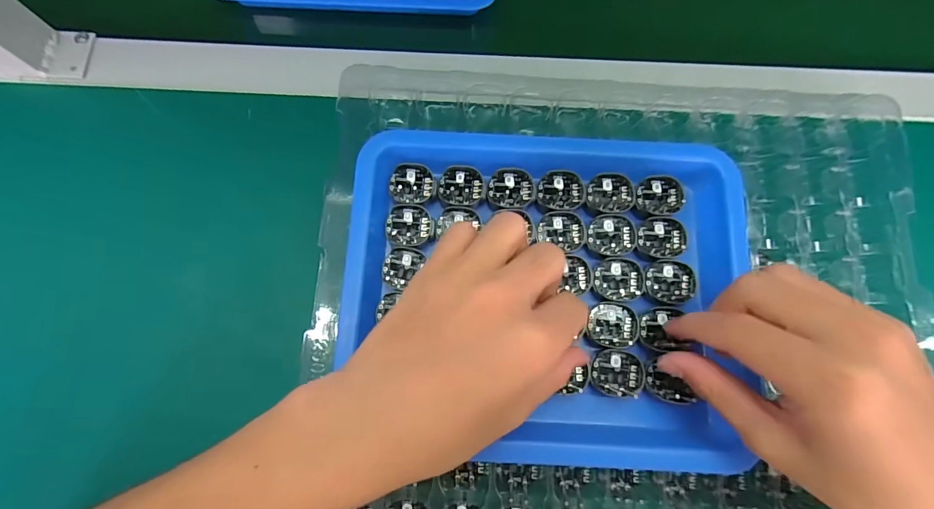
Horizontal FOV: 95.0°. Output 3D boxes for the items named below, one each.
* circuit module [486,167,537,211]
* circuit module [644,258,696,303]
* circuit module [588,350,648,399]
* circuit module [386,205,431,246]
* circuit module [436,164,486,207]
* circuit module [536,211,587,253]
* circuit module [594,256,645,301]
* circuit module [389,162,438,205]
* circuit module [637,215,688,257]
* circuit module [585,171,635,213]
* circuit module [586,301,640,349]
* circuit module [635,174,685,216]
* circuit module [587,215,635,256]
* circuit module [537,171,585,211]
[{"bbox_3d":[0.026,-0.040,0.256,0.029,0.004,0.024,-5,76,-2],"label":"circuit module"},{"bbox_3d":[0.119,0.016,0.249,0.032,0.008,0.026,-9,76,-3],"label":"circuit module"},{"bbox_3d":[0.083,0.065,0.233,0.030,0.004,0.026,6,76,1],"label":"circuit module"},{"bbox_3d":[-0.035,-0.017,0.252,0.026,0.004,0.024,2,76,0],"label":"circuit module"},{"bbox_3d":[-0.003,-0.041,0.256,0.027,0.004,0.025,2,76,0],"label":"circuit module"},{"bbox_3d":[0.056,-0.014,0.251,0.028,0.004,0.022,8,76,1],"label":"circuit module"},{"bbox_3d":[0.088,0.013,0.245,0.028,0.004,0.024,-2,76,-1],"label":"circuit module"},{"bbox_3d":[-0.033,-0.043,0.256,0.028,0.004,0.025,1,76,0],"label":"circuit module"},{"bbox_3d":[0.115,-0.011,0.251,0.028,0.004,0.024,-2,76,-1],"label":"circuit module"},{"bbox_3d":[0.086,-0.037,0.256,0.028,0.004,0.024,-7,76,-2],"label":"circuit module"},{"bbox_3d":[0.083,0.040,0.241,0.027,0.004,0.025,0,76,-1],"label":"circuit module"},{"bbox_3d":[0.116,-0.036,0.256,0.028,0.004,0.024,-6,76,-2],"label":"circuit module"},{"bbox_3d":[0.085,-0.012,0.251,0.028,0.004,0.024,0,76,-1],"label":"circuit module"},{"bbox_3d":[0.056,-0.038,0.256,0.028,0.004,0.024,-2,76,-1],"label":"circuit module"}]

